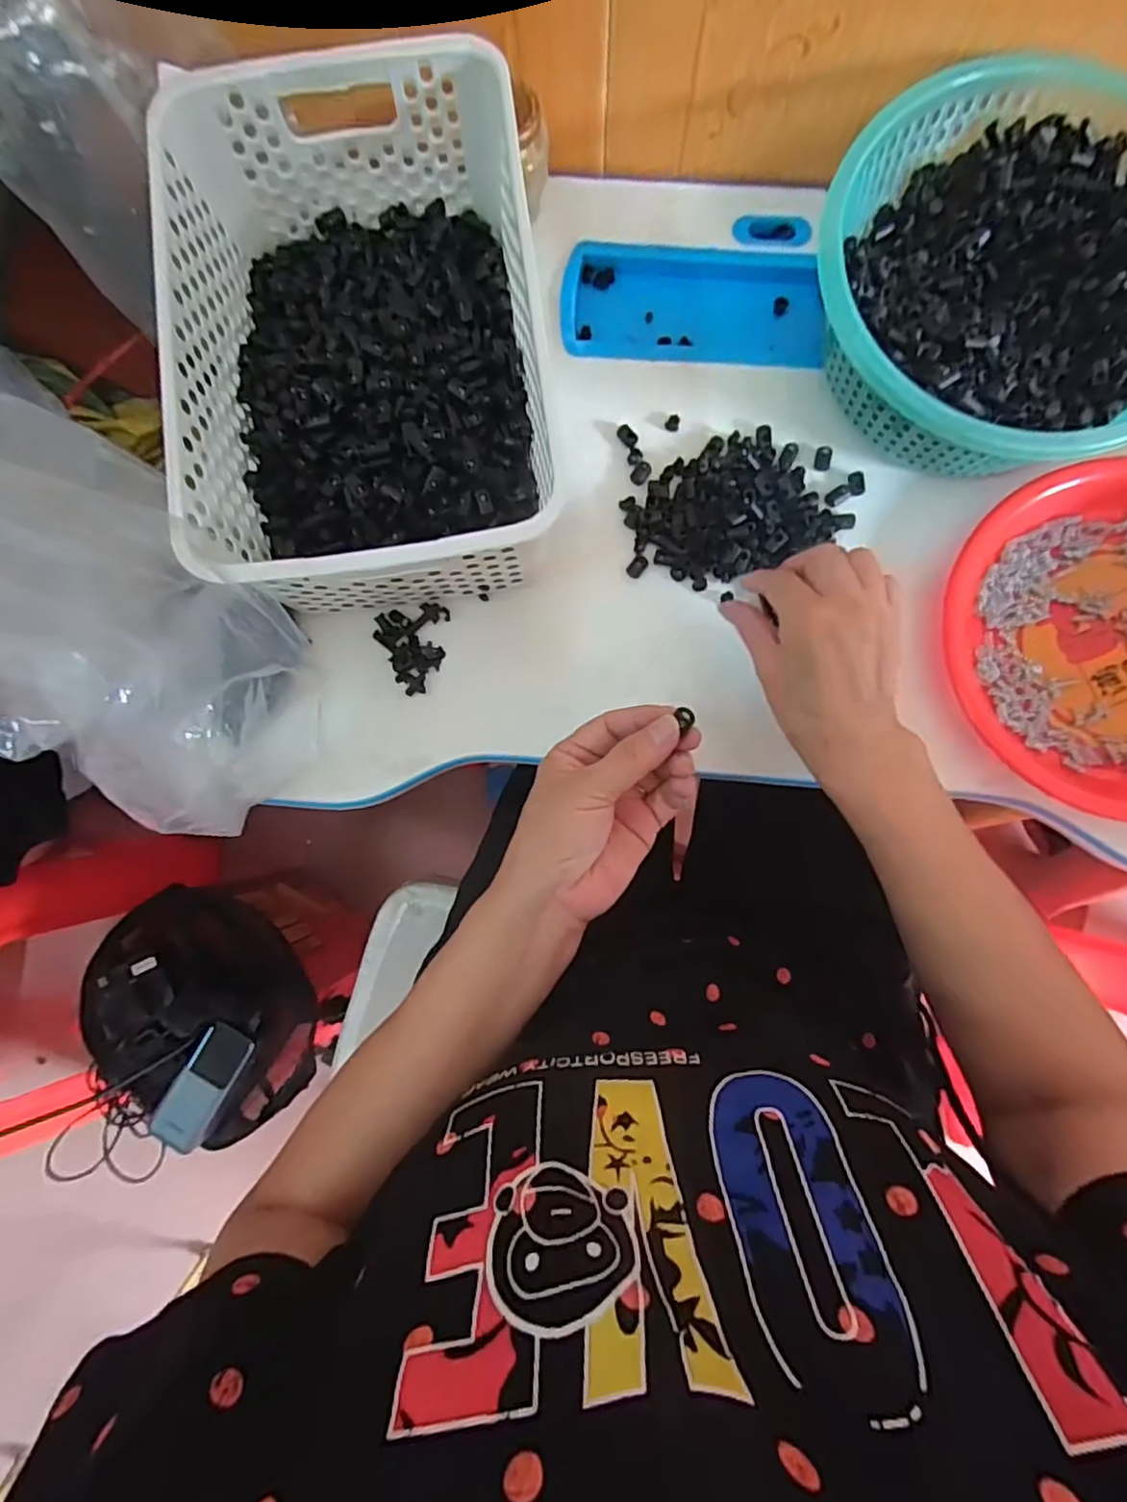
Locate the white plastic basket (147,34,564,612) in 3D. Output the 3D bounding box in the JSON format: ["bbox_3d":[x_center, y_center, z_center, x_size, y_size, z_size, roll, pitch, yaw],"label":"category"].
[{"bbox_3d":[-0.120,-0.247,0.401,0.201,0.103,0.319,-9,83,0],"label":"white plastic basket"}]

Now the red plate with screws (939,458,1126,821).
[{"bbox_3d":[0.355,-0.067,0.400,0.217,0.034,0.211,0,83,1],"label":"red plate with screws"}]

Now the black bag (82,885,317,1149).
[{"bbox_3d":[-0.385,0.278,0.669,0.212,0.081,0.265,-32,84,-3],"label":"black bag"}]

